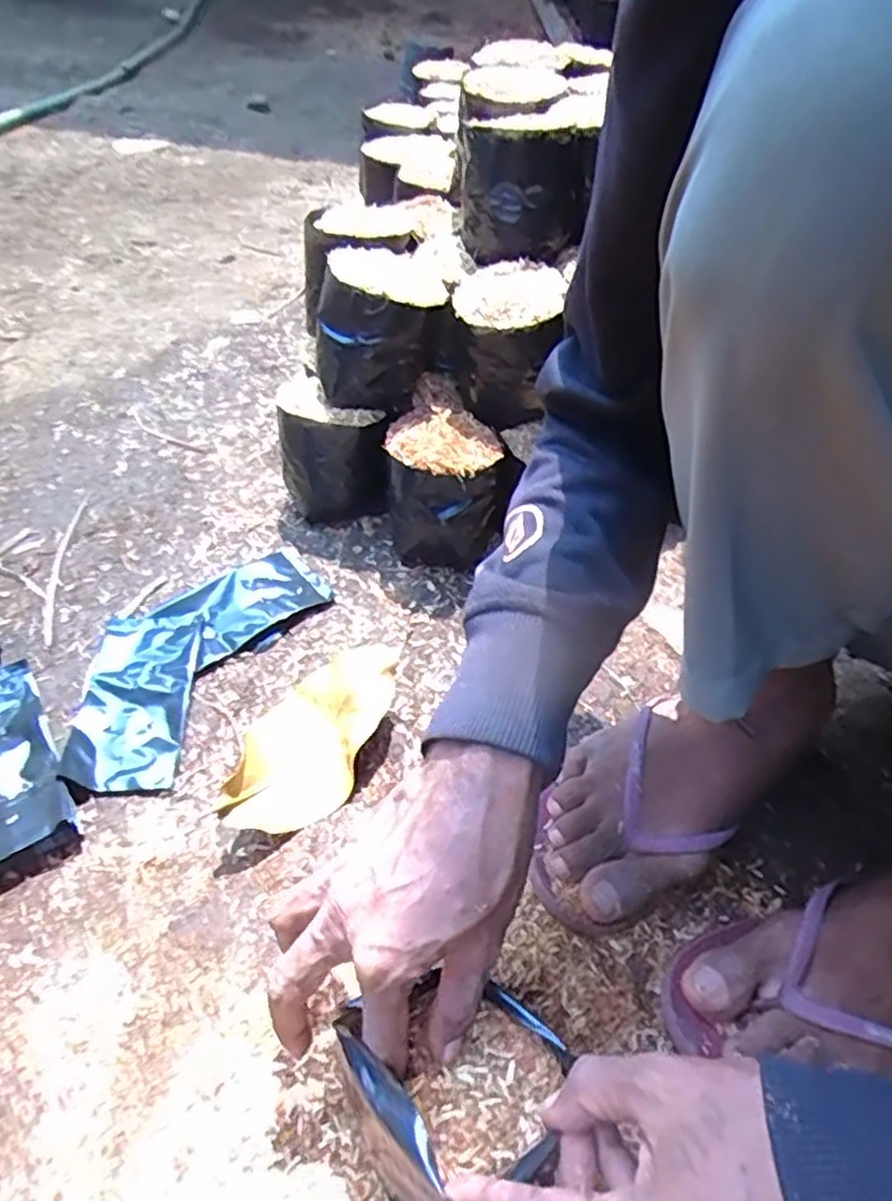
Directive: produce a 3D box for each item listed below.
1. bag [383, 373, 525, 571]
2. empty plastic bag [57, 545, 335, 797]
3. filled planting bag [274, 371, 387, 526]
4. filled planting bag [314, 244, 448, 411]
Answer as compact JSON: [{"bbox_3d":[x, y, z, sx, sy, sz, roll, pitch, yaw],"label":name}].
[{"bbox_3d":[0.003,-0.111,0.631,0.105,0.114,0.122,0,48,-2],"label":"bag"},{"bbox_3d":[-0.202,0.036,0.559,0.122,0.014,0.244,23,51,17],"label":"empty plastic bag"},{"bbox_3d":[-0.103,-0.135,0.650,0.088,0.108,0.092,-7,49,-9],"label":"filled planting bag"},{"bbox_3d":[-0.055,-0.228,0.606,0.102,0.119,0.111,1,48,-3],"label":"filled planting bag"}]

